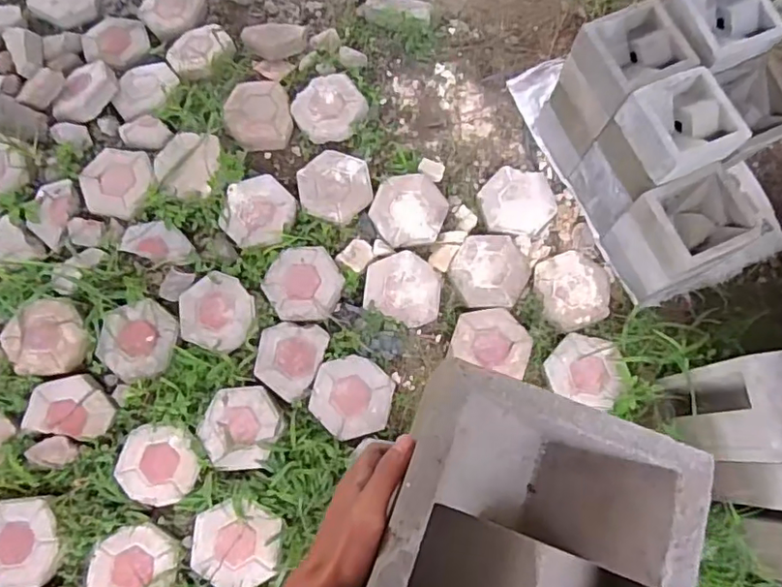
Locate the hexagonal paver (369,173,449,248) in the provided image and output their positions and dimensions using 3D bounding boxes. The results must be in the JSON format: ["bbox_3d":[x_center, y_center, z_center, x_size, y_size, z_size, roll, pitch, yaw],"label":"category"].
[{"bbox_3d":[0.049,-0.229,1.557,0.202,0.041,0.207,17,74,5],"label":"hexagonal paver"}]

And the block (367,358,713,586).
[{"bbox_3d":[0.101,0.174,0.398,0.199,0.075,0.193,19,75,6],"label":"block"}]

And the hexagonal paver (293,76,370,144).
[{"bbox_3d":[-0.178,-0.534,1.626,0.194,0.044,0.201,-34,76,-9],"label":"hexagonal paver"}]

